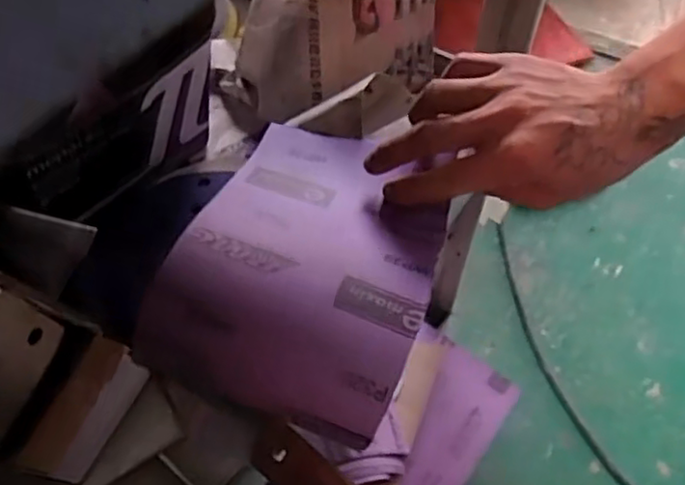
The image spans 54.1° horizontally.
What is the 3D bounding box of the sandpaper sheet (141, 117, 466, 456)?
[{"bbox_3d":[-0.018,0.001,0.399,0.145,0.042,0.203,15,58,9],"label":"sandpaper sheet"}]

